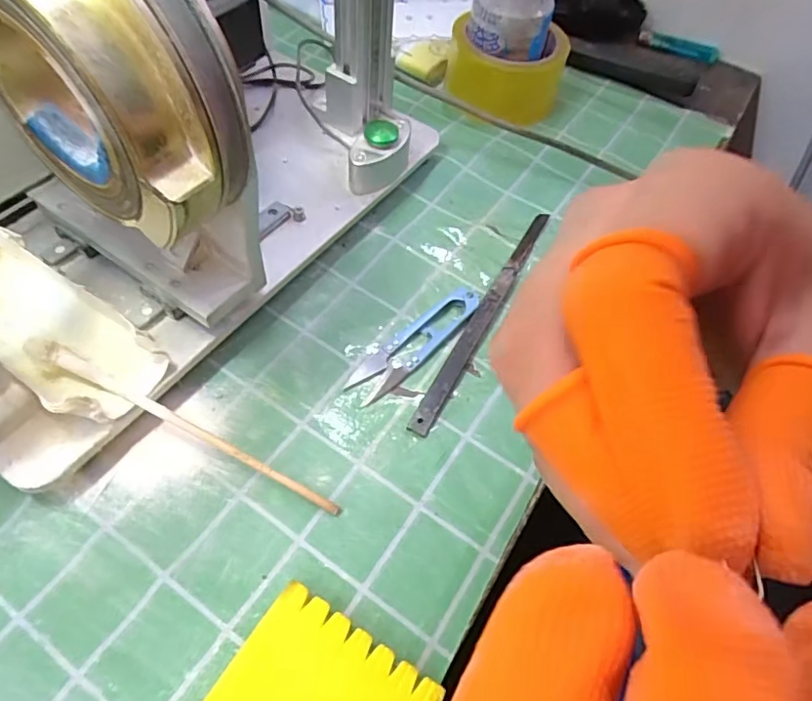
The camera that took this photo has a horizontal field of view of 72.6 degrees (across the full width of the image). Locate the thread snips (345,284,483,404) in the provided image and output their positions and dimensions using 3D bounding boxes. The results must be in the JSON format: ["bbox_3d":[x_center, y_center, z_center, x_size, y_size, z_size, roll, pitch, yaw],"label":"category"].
[{"bbox_3d":[0.007,-0.006,0.332,0.024,0.009,0.101,41,61,20],"label":"thread snips"}]

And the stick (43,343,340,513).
[{"bbox_3d":[-0.102,0.041,0.274,0.157,0.007,0.009,29,57,-1],"label":"stick"}]

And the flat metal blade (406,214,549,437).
[{"bbox_3d":[0.052,-0.028,0.351,0.013,0.009,0.197,27,57,12],"label":"flat metal blade"}]

